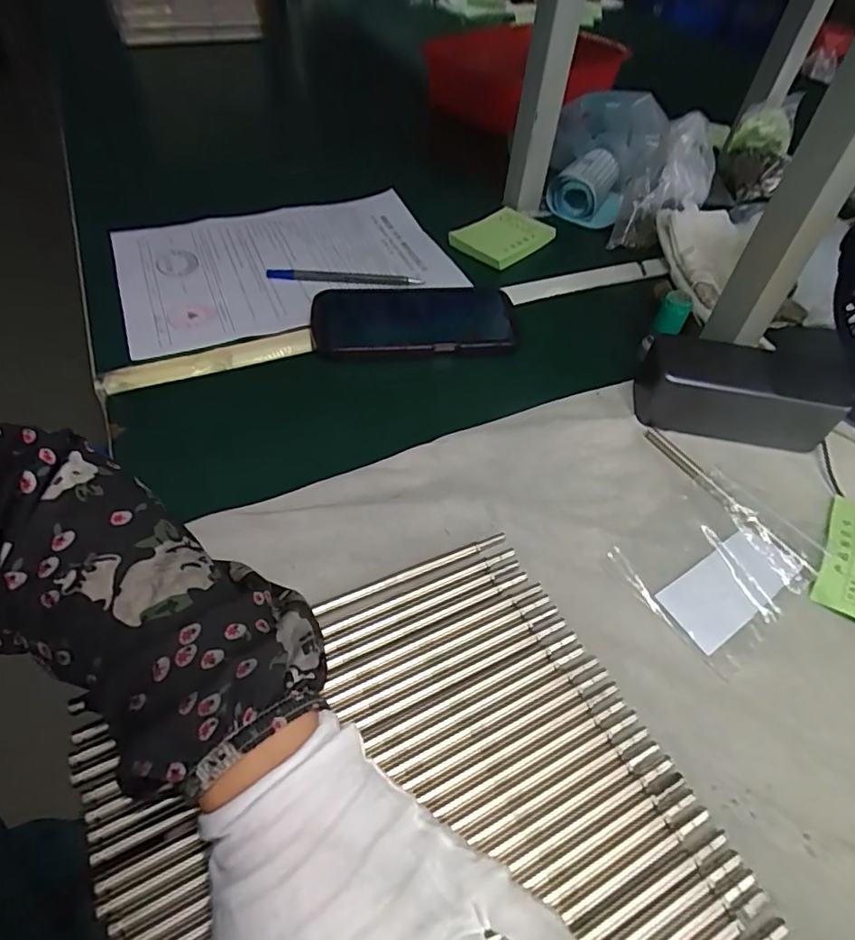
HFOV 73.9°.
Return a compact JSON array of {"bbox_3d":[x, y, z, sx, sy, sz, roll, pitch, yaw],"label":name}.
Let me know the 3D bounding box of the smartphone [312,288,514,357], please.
[{"bbox_3d":[-0.007,-0.126,0.474,0.171,0.017,0.080,-6,51,-10],"label":"smartphone"}]

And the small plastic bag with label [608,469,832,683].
[{"bbox_3d":[0.178,0.054,0.346,0.119,0.006,0.087,-31,59,-26],"label":"small plastic bag with label"}]

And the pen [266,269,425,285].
[{"bbox_3d":[-0.075,-0.177,0.522,0.141,0.010,0.010,2,50,-3],"label":"pen"}]

